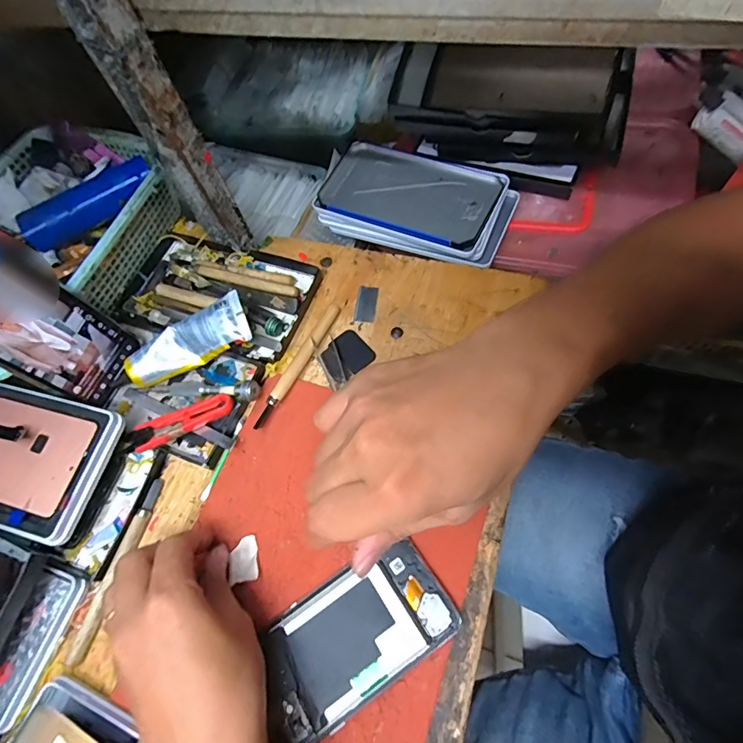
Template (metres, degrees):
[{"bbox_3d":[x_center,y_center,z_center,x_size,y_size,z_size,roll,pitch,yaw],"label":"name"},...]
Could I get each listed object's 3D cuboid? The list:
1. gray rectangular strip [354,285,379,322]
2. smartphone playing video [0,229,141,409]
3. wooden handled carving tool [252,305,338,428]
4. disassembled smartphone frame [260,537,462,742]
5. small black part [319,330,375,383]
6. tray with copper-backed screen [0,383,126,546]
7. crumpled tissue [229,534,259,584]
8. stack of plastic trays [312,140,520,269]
[{"bbox_3d":[-0.005,-0.064,0.426,0.018,0.004,0.039,4,65,10],"label":"gray rectangular strip"},{"bbox_3d":[-0.259,-0.036,0.363,0.005,0.146,0.082,5,63,34],"label":"smartphone playing video"},{"bbox_3d":[-0.061,-0.008,0.394,0.012,0.012,0.129,22,69,18],"label":"wooden handled carving tool"},{"bbox_3d":[-0.013,0.172,0.299,0.131,0.008,0.072,-33,64,-8],"label":"disassembled smartphone frame"},{"bbox_3d":[-0.022,-0.014,0.405,0.041,0.004,0.040,-36,65,-10],"label":"small black part"},{"bbox_3d":[-0.289,0.060,0.356,0.174,0.016,0.100,13,67,11],"label":"tray with copper-backed screen"},{"bbox_3d":[-0.092,0.136,0.331,0.019,0.008,0.031,-14,65,-6],"label":"crumpled tissue"},{"bbox_3d":[0.046,-0.179,0.482,0.192,0.032,0.104,20,71,16],"label":"stack of plastic trays"}]

